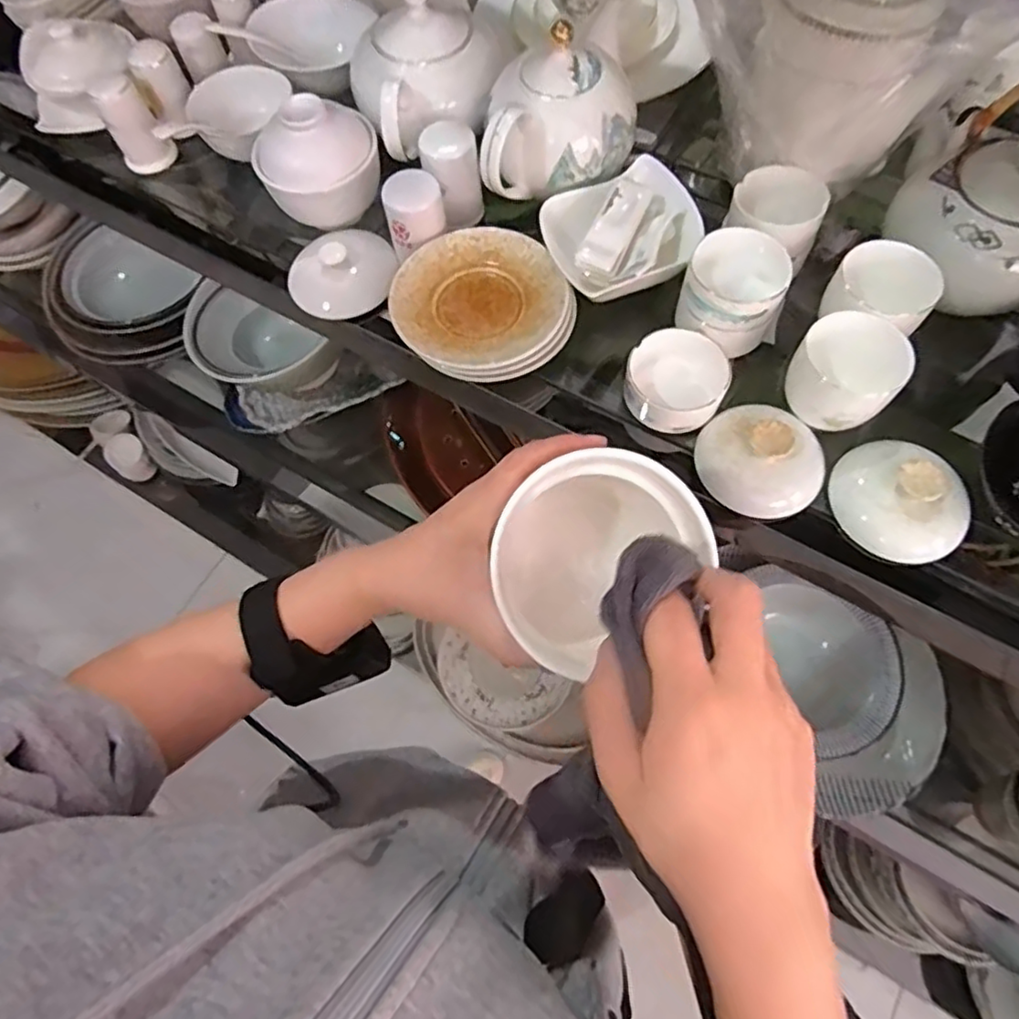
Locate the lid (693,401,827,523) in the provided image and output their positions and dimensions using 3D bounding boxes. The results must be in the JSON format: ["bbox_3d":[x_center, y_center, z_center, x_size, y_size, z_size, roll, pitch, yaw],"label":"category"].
[{"bbox_3d":[0.187,-0.040,0.467,0.081,0.039,0.091,-40,71,-12],"label":"lid"}]

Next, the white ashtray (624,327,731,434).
[{"bbox_3d":[0.129,-0.099,0.496,0.073,0.035,0.075,-1,68,3],"label":"white ashtray"}]

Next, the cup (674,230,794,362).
[{"bbox_3d":[0.175,-0.171,0.503,0.072,0.059,0.074,-1,68,3],"label":"cup"}]

